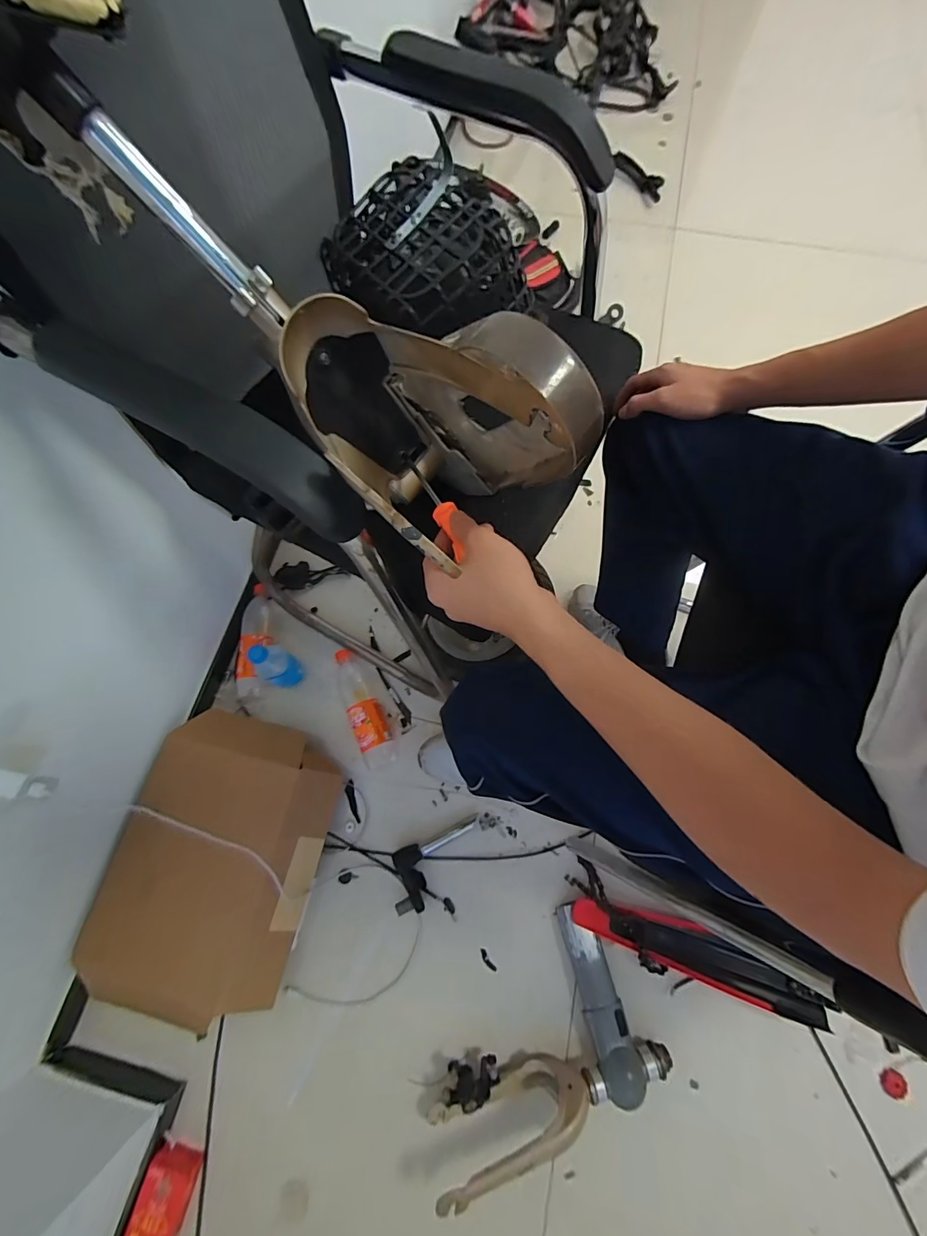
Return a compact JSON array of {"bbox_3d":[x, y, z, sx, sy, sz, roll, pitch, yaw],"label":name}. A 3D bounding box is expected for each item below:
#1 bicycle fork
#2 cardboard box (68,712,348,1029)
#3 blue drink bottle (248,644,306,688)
[{"bbox_3d":[0.129,0.689,0.649,0.365,0.096,0.115,-15,70,-4],"label":"bicycle fork"},{"bbox_3d":[-0.414,0.391,0.738,0.330,0.142,0.441,12,71,6],"label":"cardboard box"},{"bbox_3d":[-0.352,0.088,0.841,0.056,0.158,0.061,0,70,1],"label":"blue drink bottle"}]

